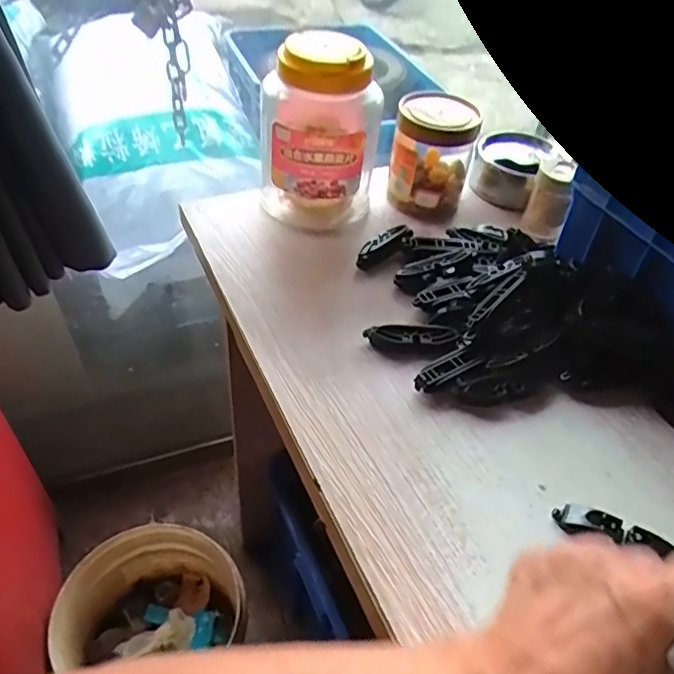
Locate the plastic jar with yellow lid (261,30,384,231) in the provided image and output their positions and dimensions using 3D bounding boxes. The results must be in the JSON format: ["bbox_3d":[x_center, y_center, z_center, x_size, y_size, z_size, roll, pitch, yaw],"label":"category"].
[{"bbox_3d":[-0.017,-0.205,0.575,0.115,0.169,0.096,4,46,-2],"label":"plastic jar with yellow lid"}]

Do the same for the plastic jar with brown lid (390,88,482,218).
[{"bbox_3d":[0.103,-0.198,0.619,0.085,0.115,0.082,3,46,-3],"label":"plastic jar with brown lid"}]

